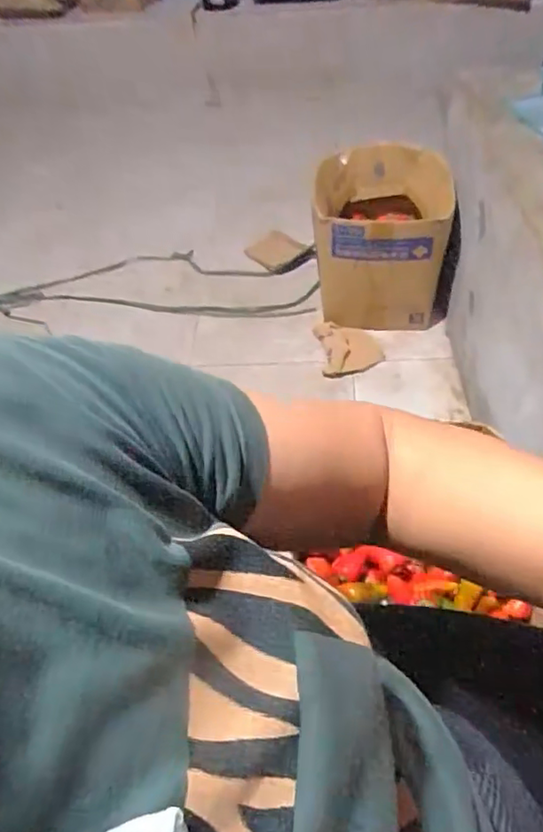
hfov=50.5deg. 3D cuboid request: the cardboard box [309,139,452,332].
[{"bbox_3d":[0.268,-0.454,1.429,0.326,0.271,0.379,2,50,7],"label":"cardboard box"}]

